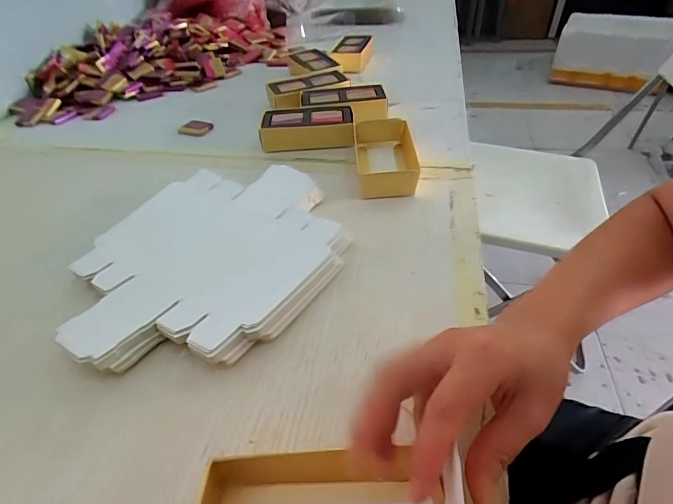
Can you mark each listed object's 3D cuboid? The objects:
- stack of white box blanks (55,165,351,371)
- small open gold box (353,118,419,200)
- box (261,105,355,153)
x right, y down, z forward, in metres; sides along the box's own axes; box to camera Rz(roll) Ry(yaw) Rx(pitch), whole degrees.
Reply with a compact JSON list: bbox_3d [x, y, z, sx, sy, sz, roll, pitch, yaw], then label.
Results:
[{"bbox_3d":[-0.104,0.002,0.354,0.188,0.031,0.241,21,48,26],"label":"stack of white box blanks"},{"bbox_3d":[0.055,-0.105,0.457,0.064,0.034,0.118,-3,42,2],"label":"small open gold box"},{"bbox_3d":[-0.037,-0.156,0.519,0.113,0.034,0.062,-5,42,-1],"label":"box"}]

